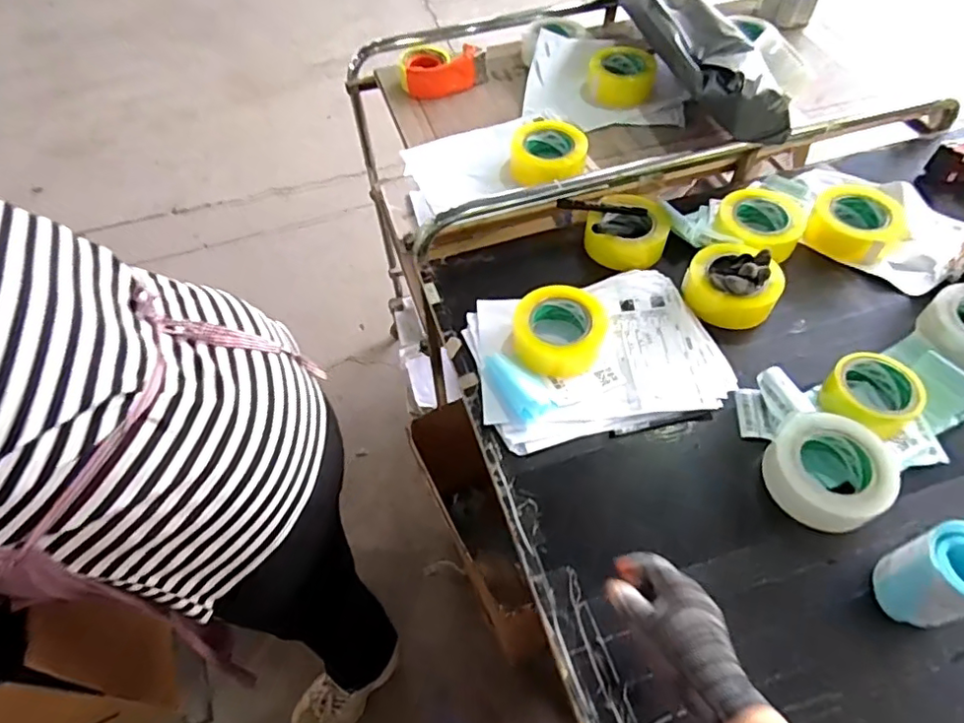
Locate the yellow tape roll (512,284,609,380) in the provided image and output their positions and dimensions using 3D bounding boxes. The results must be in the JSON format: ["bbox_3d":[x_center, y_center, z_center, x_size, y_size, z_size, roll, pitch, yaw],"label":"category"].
[{"bbox_3d":[0.108,-0.046,0.793,0.123,0.064,0.115,-1,57,1],"label":"yellow tape roll"}]

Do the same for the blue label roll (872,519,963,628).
[{"bbox_3d":[0.457,0.214,0.571,0.074,0.114,0.074,-1,57,1],"label":"blue label roll"}]

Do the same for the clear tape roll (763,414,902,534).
[{"bbox_3d":[0.397,0.128,0.655,0.124,0.073,0.114,-1,57,1],"label":"clear tape roll"}]

